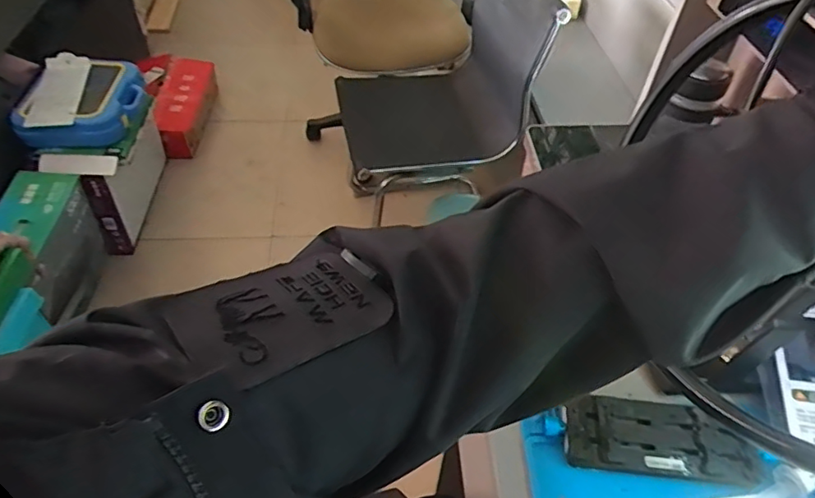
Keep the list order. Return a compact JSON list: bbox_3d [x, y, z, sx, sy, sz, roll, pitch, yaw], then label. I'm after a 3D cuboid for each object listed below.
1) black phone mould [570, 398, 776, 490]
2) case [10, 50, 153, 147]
[{"bbox_3d":[0.210,0.160,0.462,0.154,0.018,0.065,7,49,4],"label":"black phone mould"},{"bbox_3d":[-0.770,-0.351,1.324,0.173,0.138,0.305,4,49,1],"label":"case"}]

